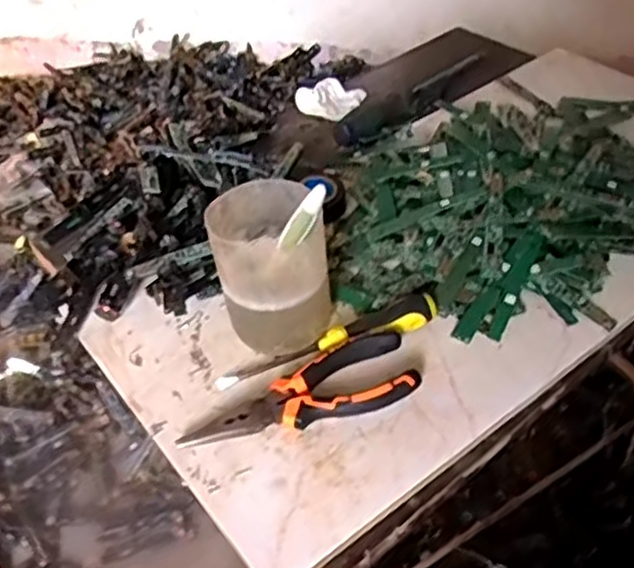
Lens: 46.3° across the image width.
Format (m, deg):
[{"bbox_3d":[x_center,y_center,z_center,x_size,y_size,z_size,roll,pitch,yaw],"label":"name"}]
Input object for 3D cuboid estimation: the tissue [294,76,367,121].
[{"bbox_3d":[0.013,-0.198,0.785,0.065,0.018,0.055,14,46,21],"label":"tissue"}]

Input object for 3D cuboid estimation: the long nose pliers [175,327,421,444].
[{"bbox_3d":[-0.012,0.074,0.492,0.156,0.022,0.051,-16,43,-11],"label":"long nose pliers"}]

